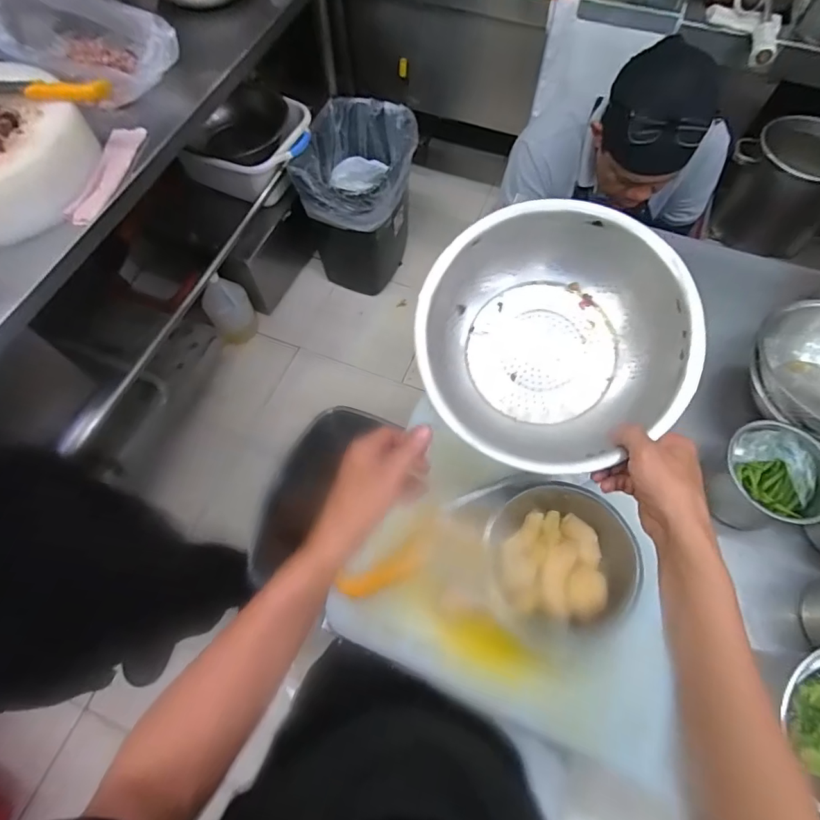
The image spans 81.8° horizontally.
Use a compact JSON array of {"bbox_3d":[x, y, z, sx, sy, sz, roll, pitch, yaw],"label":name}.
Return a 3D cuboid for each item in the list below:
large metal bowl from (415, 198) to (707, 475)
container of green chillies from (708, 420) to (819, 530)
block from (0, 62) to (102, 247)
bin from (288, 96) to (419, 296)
[{"bbox_3d":[0.147,-0.074,0.499,0.267,0.100,0.267,0,84,4],"label":"large metal bowl"},{"bbox_3d":[0.436,0.091,0.598,0.111,0.118,0.119,0,65,0],"label":"container of green chillies"},{"bbox_3d":[-0.742,-0.443,0.828,0.332,0.122,0.301,-19,66,-8],"label":"block"},{"bbox_3d":[-0.159,-0.691,1.548,0.297,0.396,0.388,22,67,11],"label":"bin"}]

